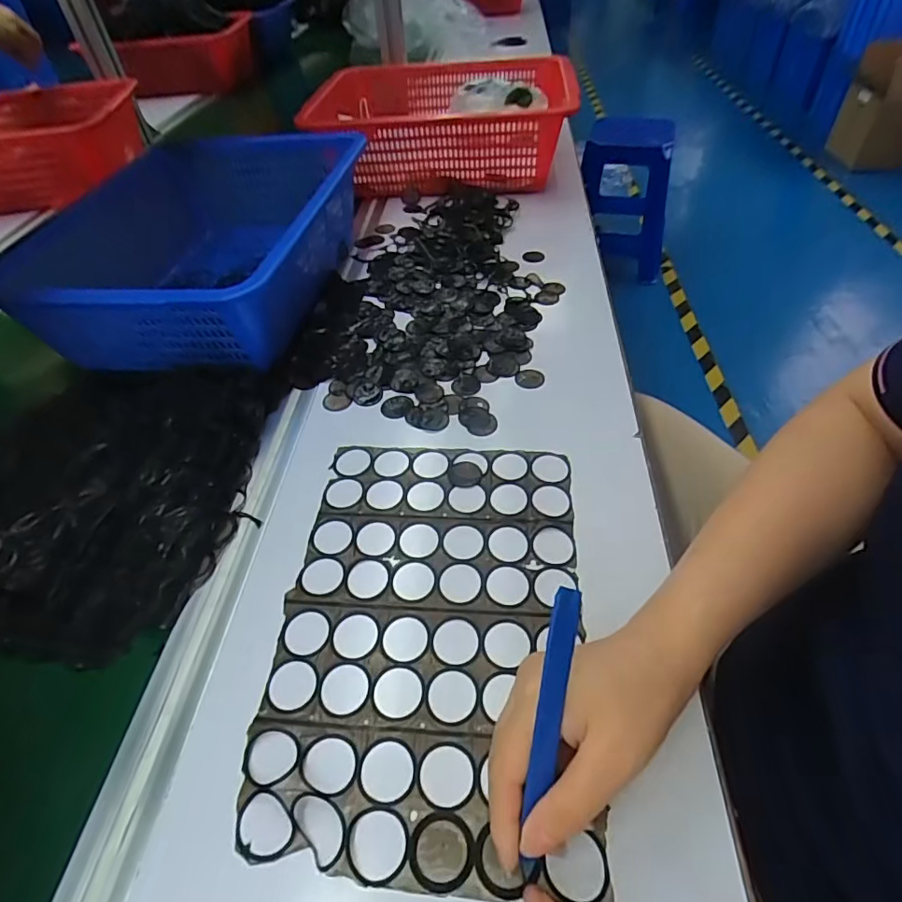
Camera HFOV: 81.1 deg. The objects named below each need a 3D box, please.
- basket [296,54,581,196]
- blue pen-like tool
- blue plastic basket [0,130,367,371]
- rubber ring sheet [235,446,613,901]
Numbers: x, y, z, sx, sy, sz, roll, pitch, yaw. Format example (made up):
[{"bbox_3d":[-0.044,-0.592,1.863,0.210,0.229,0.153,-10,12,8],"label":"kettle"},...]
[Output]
[{"bbox_3d":[-0.023,-0.503,0.824,0.404,0.113,0.330,1,49,5],"label":"basket"},{"bbox_3d":[0.045,0.133,0.245,0.012,0.148,0.005,8,11,11],"label":"blue pen-like tool"},{"bbox_3d":[-0.276,-0.234,0.604,0.267,0.115,0.394,1,49,5],"label":"blue plastic basket"},{"bbox_3d":[-0.013,0.106,0.354,0.195,0.007,0.287,1,48,5],"label":"rubber ring sheet"}]

